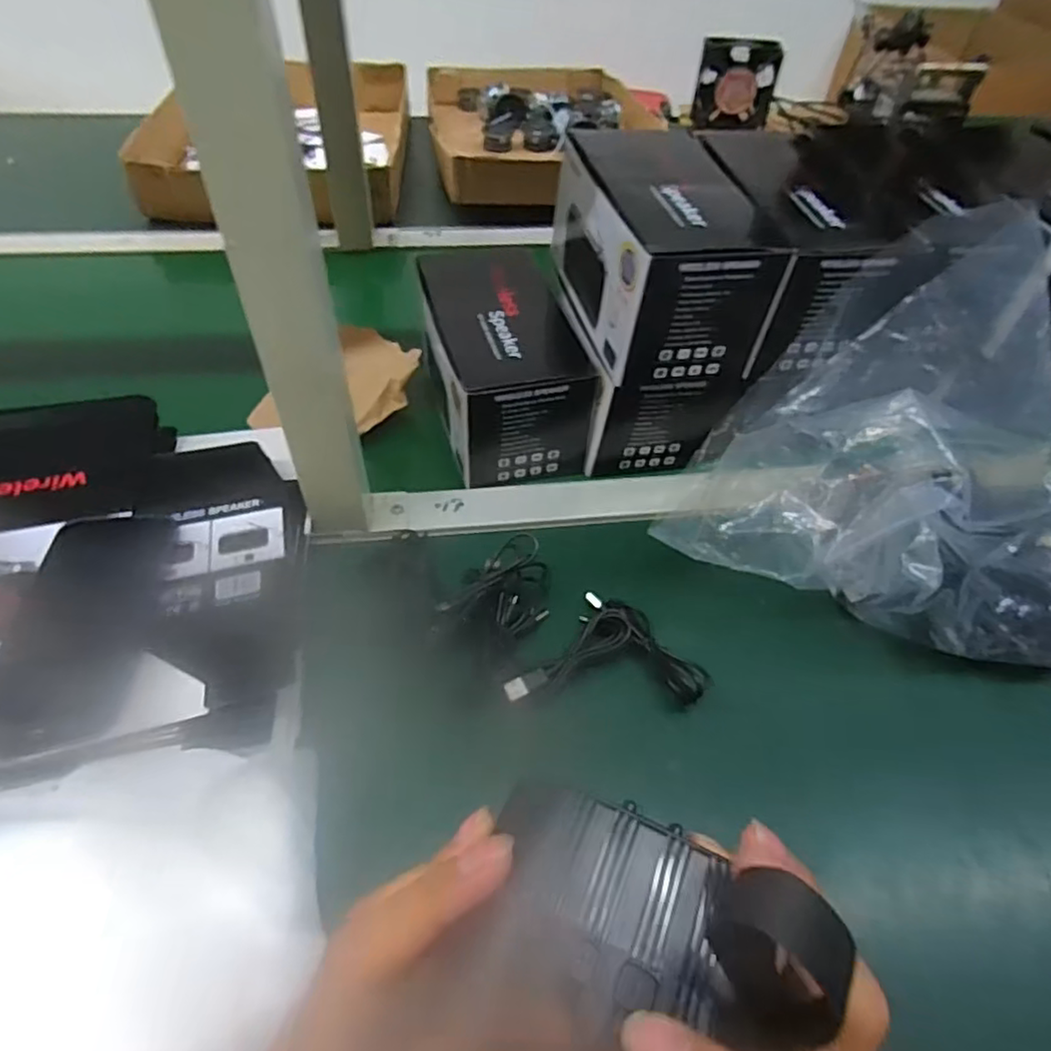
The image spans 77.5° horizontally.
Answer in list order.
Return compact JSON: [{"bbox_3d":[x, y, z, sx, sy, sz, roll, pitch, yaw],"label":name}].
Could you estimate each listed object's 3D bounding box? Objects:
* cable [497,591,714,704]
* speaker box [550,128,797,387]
[{"bbox_3d":[0.053,0.076,0.428,0.121,0.017,0.077,4,49,1],"label":"cable"},{"bbox_3d":[0.099,-0.203,0.501,0.112,0.110,0.187,-10,51,-10],"label":"speaker box"}]

